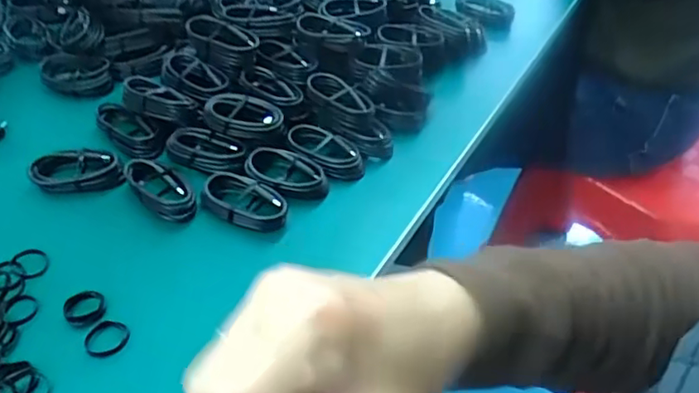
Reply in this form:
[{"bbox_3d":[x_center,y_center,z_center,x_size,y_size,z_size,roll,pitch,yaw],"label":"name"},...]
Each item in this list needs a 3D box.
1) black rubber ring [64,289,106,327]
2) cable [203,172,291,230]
[{"bbox_3d":[-0.184,0.077,0.413,0.027,0.011,0.023,-27,49,-26],"label":"black rubber ring"},{"bbox_3d":[-0.083,0.003,0.481,0.071,0.022,0.034,13,44,14],"label":"cable"}]

